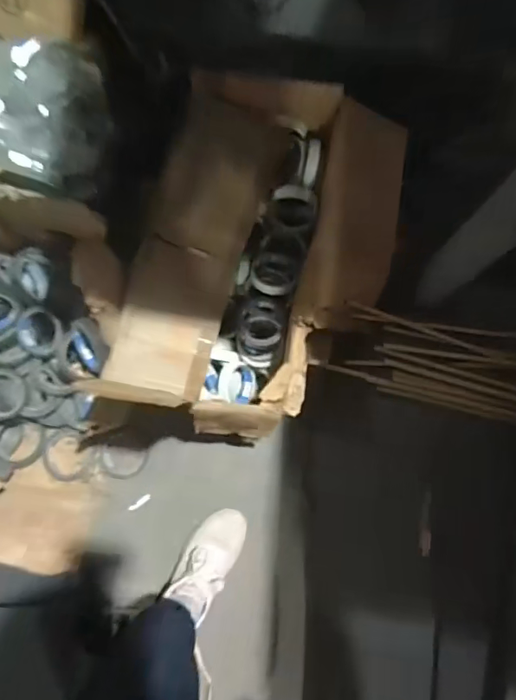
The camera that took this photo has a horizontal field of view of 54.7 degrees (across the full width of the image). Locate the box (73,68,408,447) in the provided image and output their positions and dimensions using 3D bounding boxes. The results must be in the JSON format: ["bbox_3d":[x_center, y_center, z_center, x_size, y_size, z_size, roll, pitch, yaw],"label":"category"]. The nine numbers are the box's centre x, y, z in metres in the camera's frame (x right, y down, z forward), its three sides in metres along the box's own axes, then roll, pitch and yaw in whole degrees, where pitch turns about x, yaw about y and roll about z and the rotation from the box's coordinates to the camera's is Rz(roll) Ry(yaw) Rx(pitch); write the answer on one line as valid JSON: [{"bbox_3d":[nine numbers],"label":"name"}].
[{"bbox_3d":[-0.005,-0.181,0.937,0.407,0.195,0.654,21,83,6],"label":"box"}]

